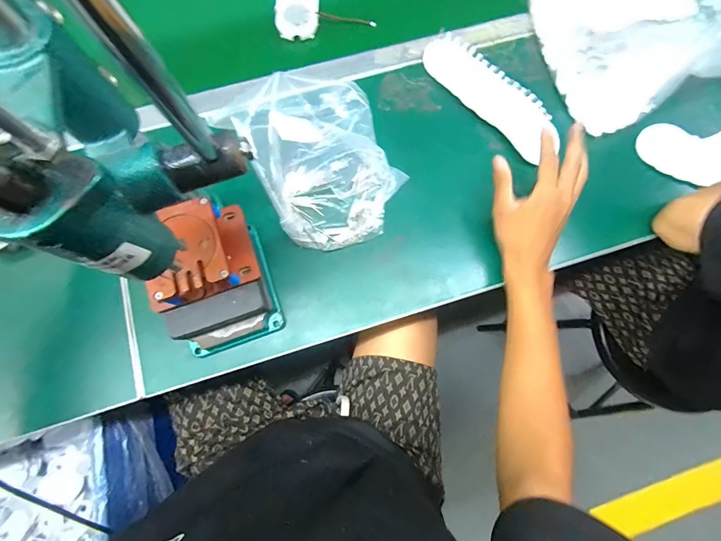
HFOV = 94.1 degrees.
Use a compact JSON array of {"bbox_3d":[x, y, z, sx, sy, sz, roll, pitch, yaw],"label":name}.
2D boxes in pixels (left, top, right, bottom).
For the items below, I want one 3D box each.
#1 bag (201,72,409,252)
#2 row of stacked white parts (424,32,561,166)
[{"bbox_3d":[-0.055,-0.150,0.422,0.183,0.085,0.241,-25,77,-6],"label":"bag"},{"bbox_3d":[0.177,-0.245,0.466,0.057,0.033,0.215,-40,79,-10],"label":"row of stacked white parts"}]

